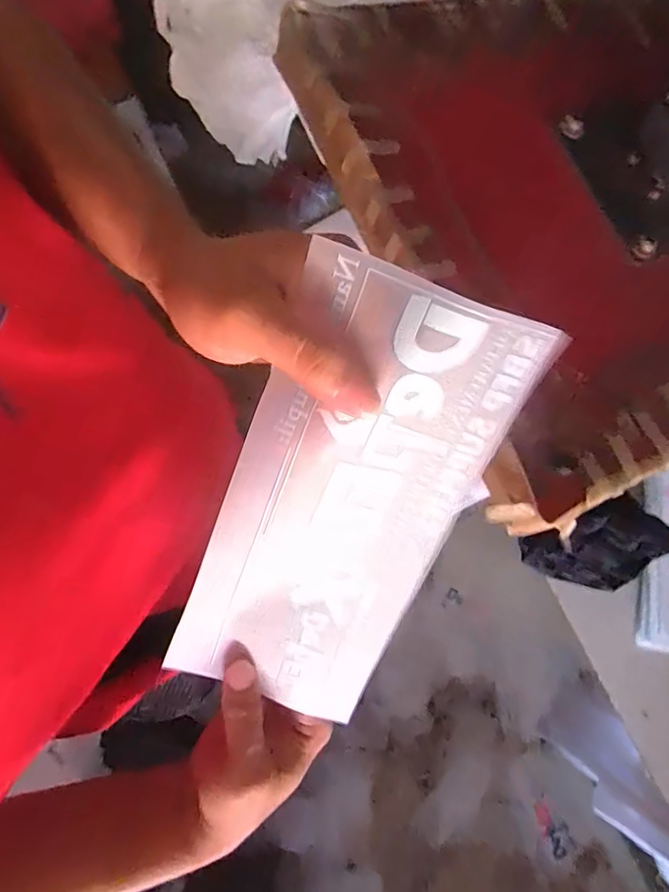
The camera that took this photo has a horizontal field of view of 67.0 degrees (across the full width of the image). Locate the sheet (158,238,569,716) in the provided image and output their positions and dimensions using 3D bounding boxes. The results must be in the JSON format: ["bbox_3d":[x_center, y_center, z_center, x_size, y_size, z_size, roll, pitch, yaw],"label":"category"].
[{"bbox_3d":[0.001,0.039,0.240,0.106,0.015,0.233,20,116,-9],"label":"sheet"}]

